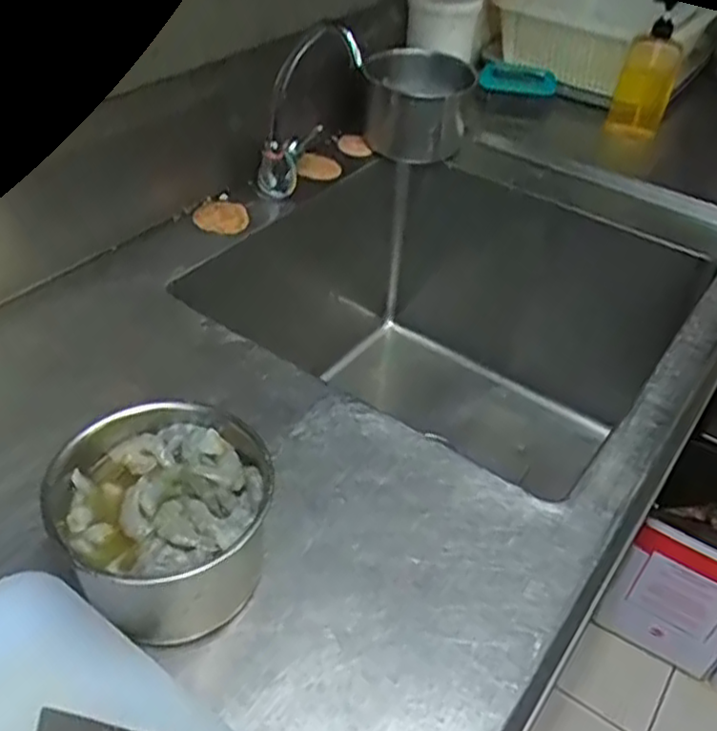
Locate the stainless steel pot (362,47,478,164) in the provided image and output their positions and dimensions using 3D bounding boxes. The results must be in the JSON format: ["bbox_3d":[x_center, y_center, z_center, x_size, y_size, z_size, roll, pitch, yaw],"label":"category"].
[{"bbox_3d":[0.089,-0.413,1.150,0.163,0.112,0.147,9,42,5],"label":"stainless steel pot"}]

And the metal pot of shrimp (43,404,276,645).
[{"bbox_3d":[-0.145,0.116,0.558,0.143,0.103,0.148,3,42,-2],"label":"metal pot of shrimp"}]

